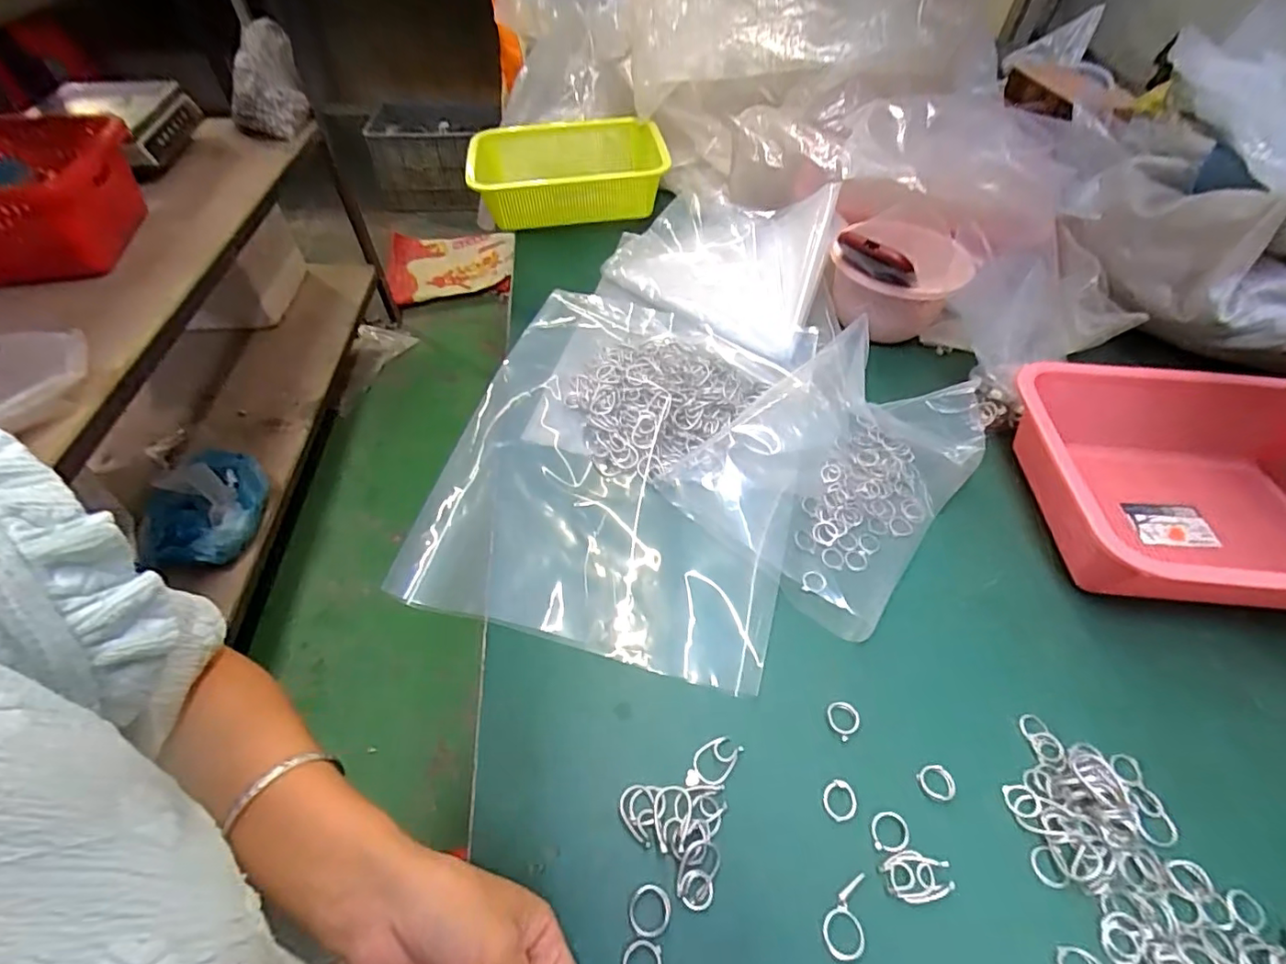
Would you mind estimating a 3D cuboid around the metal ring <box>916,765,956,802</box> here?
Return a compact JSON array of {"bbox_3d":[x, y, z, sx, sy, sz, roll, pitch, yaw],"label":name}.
[{"bbox_3d":[0.187,0.189,0.352,0.023,0.006,0.020,-15,53,-15],"label":"metal ring"}]

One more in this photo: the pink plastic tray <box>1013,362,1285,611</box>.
[{"bbox_3d":[0.492,0.011,0.460,0.317,0.080,0.215,5,50,2],"label":"pink plastic tray"}]

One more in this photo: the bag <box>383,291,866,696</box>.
[{"bbox_3d":[0.005,-0.036,0.499,0.325,0.041,0.373,16,51,10],"label":"bag"}]

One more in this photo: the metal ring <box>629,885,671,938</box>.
[{"bbox_3d":[0.004,0.233,0.304,0.023,0.004,0.022,1,50,-2],"label":"metal ring"}]

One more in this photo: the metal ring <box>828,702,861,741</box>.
[{"bbox_3d":[0.135,0.158,0.374,0.022,0.004,0.021,1,50,-2],"label":"metal ring"}]

